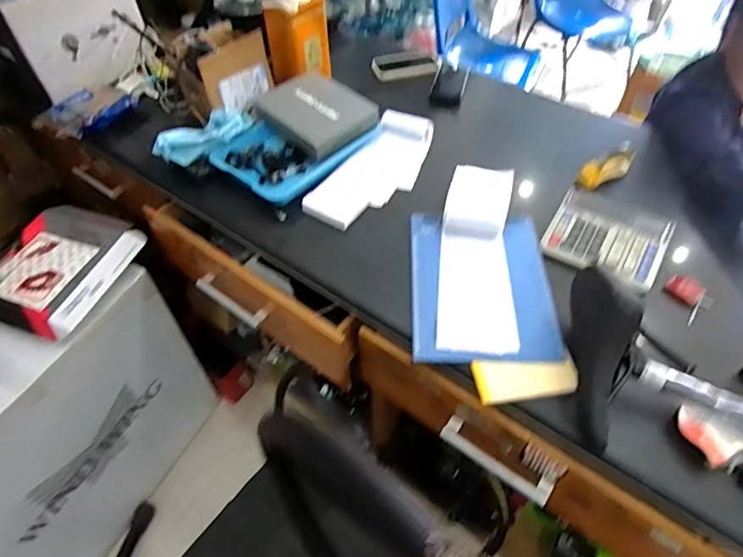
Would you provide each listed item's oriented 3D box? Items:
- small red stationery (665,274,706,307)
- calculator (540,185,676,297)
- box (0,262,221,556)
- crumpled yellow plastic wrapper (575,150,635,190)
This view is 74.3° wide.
[{"bbox_3d":[0.513,0.017,0.801,0.023,0.033,0.053,-34,57,-24],"label":"small red stationery"},{"bbox_3d":[0.418,-0.073,0.873,0.189,0.034,0.167,27,56,22],"label":"calculator"},{"bbox_3d":[-0.758,0.360,1.190,0.259,0.634,0.655,22,54,19],"label":"box"},{"bbox_3d":[0.475,-0.219,1.001,0.145,0.047,0.036,-26,54,-19],"label":"crumpled yellow plastic wrapper"}]

